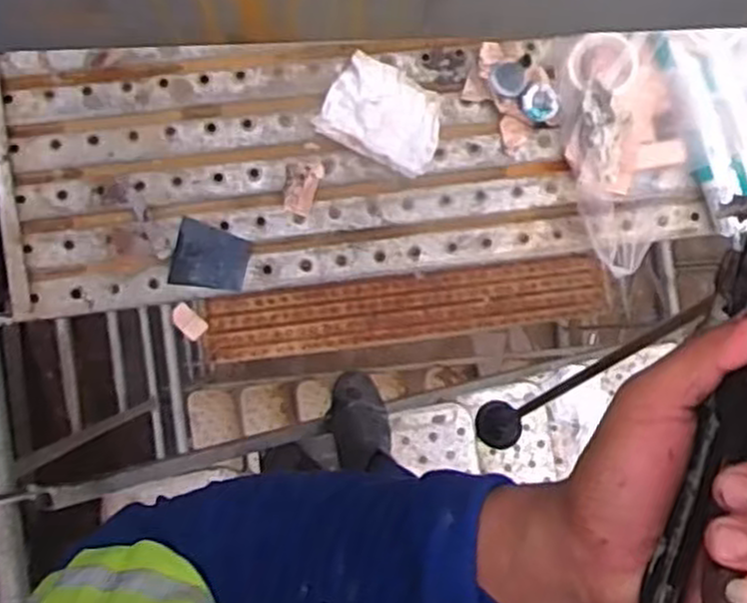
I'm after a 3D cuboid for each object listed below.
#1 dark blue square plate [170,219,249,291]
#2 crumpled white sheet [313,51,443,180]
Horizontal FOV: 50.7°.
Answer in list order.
[{"bbox_3d":[-0.221,-0.060,1.076,0.097,0.011,0.086,12,88,-12],"label":"dark blue square plate"},{"bbox_3d":[0.018,-0.257,1.084,0.161,0.015,0.126,25,85,-4],"label":"crumpled white sheet"}]

